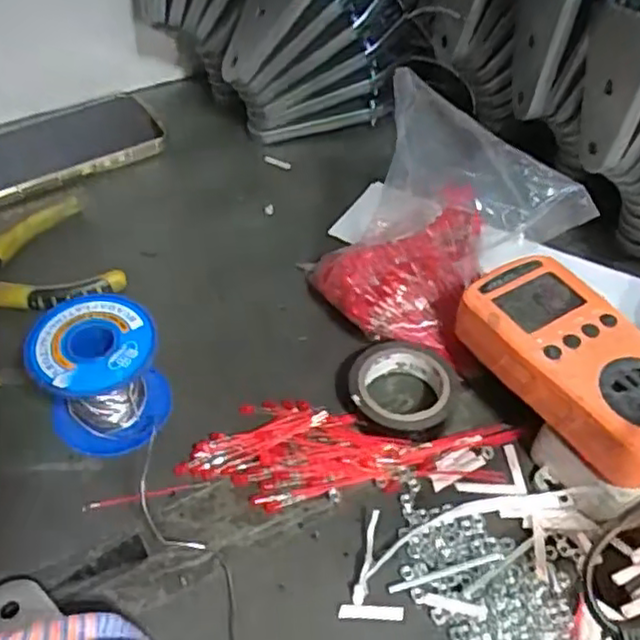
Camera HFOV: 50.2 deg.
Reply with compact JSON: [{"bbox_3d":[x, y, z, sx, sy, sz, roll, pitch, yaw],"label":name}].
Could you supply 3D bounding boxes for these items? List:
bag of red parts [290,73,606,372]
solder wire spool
[{"bbox_3d":[0.066,-0.054,0.405,0.117,0.116,0.117,-29,56,-25],"label":"bag of red parts"},{"bbox_3d":[-0.114,0.030,0.360,0.063,0.065,0.058,-23,54,-19],"label":"solder wire spool"}]

